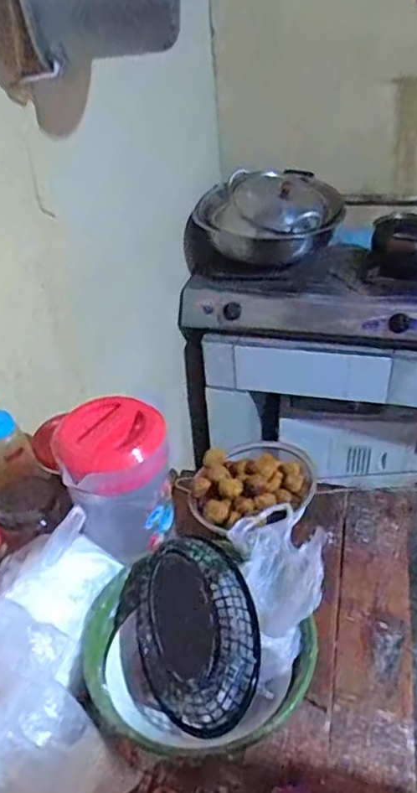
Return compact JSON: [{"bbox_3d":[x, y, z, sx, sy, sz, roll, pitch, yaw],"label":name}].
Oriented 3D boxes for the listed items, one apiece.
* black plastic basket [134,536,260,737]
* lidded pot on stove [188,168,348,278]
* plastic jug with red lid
[{"bbox_3d":[-0.015,0.246,0.630,0.131,0.055,0.200,-21,49,2],"label":"black plastic basket"},{"bbox_3d":[0.156,-0.514,1.709,0.421,0.179,0.399,0,37,7],"label":"lidded pot on stove"},{"bbox_3d":[-0.107,0.106,0.723,0.119,0.179,0.103,-11,37,-8],"label":"plastic jug with red lid"}]

